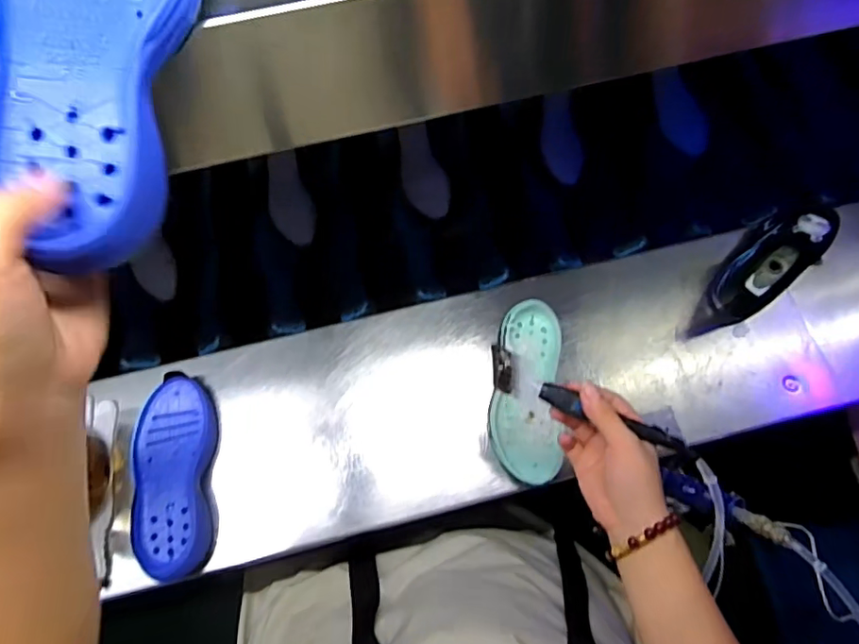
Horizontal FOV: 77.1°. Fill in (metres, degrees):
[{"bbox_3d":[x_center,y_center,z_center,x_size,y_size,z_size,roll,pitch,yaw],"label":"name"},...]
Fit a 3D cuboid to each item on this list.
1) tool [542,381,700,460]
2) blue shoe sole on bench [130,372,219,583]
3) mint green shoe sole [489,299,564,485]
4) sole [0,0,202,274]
[{"bbox_3d":[0.151,0.078,0.432,0.128,0.022,0.019,19,69,12],"label":"tool"},{"bbox_3d":[-0.274,0.161,0.580,0.080,0.038,0.205,-6,67,-2],"label":"blue shoe sole on bench"},{"bbox_3d":[0.107,0.073,0.593,0.072,0.019,0.198,4,67,2],"label":"mint green shoe sole"},{"bbox_3d":[-0.152,-0.127,0.244,0.083,0.030,0.202,0,87,2],"label":"sole"}]

